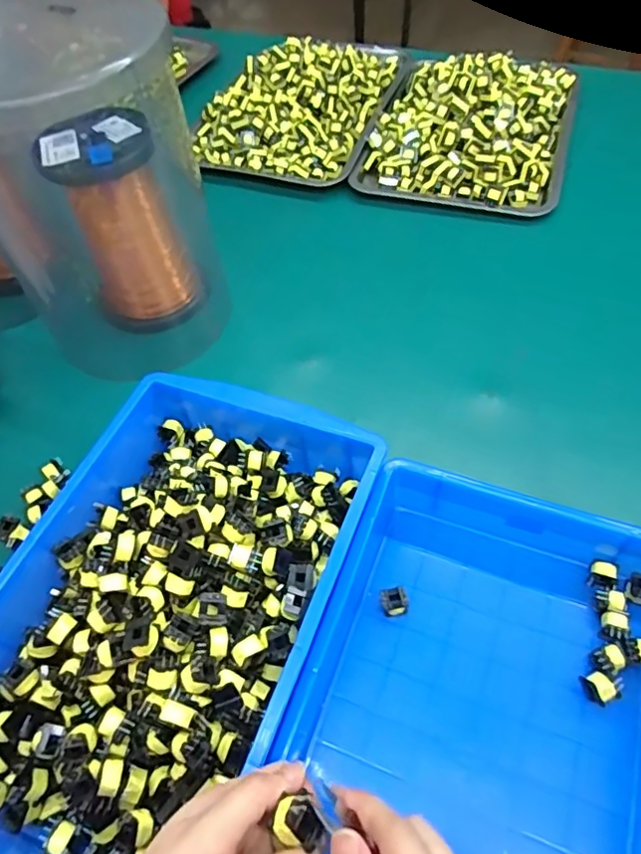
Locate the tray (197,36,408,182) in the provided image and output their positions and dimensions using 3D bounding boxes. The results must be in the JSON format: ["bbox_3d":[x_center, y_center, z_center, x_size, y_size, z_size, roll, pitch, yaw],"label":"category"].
[{"bbox_3d":[-0.021,-0.525,0.881,0.240,0.085,0.350,15,58,15],"label":"tray"}]

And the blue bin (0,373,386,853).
[{"bbox_3d":[-0.117,0.129,0.419,0.228,0.082,0.379,17,59,16],"label":"blue bin"}]

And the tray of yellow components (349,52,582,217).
[{"bbox_3d":[0.221,-0.455,0.820,0.282,0.088,0.318,15,58,15],"label":"tray of yellow components"}]

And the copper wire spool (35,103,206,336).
[{"bbox_3d":[-0.217,-0.218,0.620,0.111,0.206,0.109,-27,58,-13],"label":"copper wire spool"}]

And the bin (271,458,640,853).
[{"bbox_3d":[0.105,0.221,0.382,0.241,0.077,0.371,16,59,15],"label":"bin"}]

